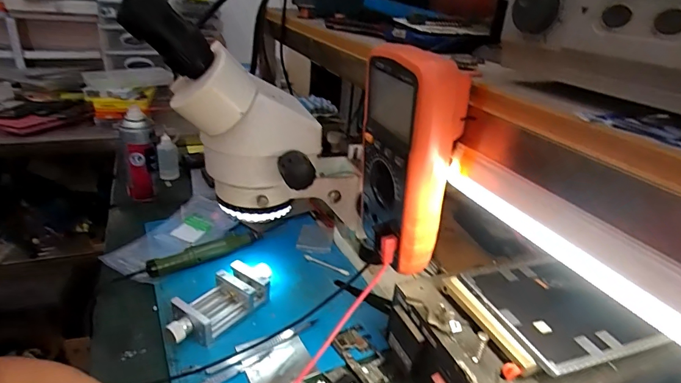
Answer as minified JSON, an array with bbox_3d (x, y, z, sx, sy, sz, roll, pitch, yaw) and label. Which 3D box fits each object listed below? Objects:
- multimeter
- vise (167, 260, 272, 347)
[{"bbox_3d":[0.053,-0.026,0.346,0.057,0.170,0.087,-1,26,-14],"label":"multimeter"},{"bbox_3d":[-0.134,0.124,0.477,0.055,0.032,0.135,21,29,29],"label":"vise"}]

